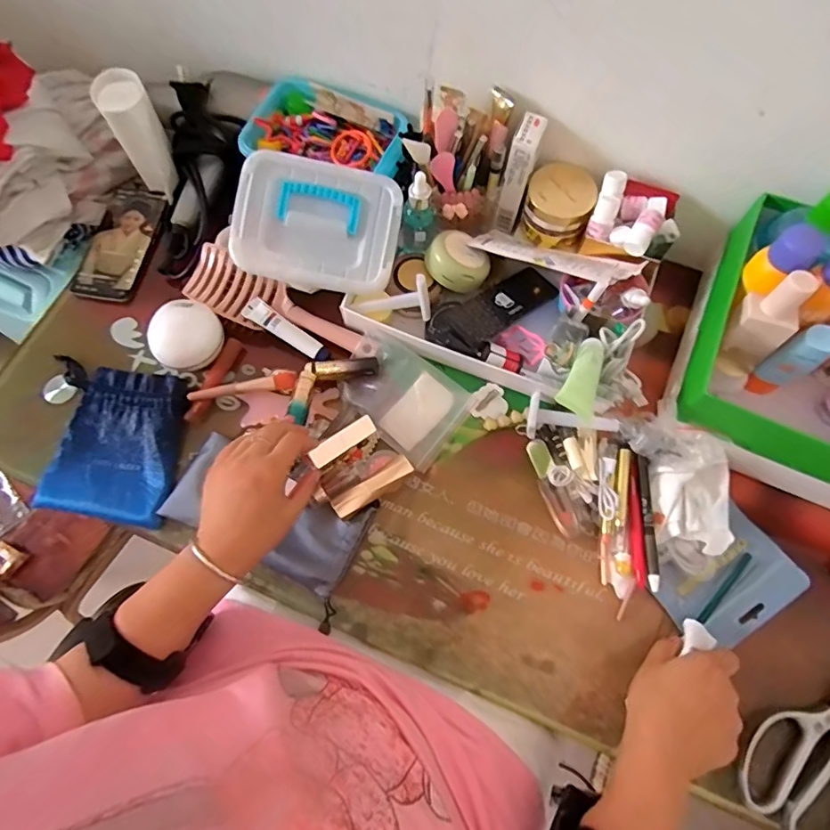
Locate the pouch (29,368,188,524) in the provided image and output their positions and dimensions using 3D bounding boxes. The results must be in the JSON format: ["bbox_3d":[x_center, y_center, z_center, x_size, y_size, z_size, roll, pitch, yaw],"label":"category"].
[{"bbox_3d":[-0.295,0.030,0.526,0.117,0.024,0.149,9,71,5],"label":"pouch"}]

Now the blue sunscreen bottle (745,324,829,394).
[{"bbox_3d":[0.364,-0.049,0.508,0.036,0.099,0.032,-31,73,-9],"label":"blue sunscreen bottle"}]

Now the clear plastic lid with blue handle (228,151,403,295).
[{"bbox_3d":[-0.102,-0.199,0.543,0.164,0.014,0.120,12,94,-5],"label":"clear plastic lid with blue handle"}]

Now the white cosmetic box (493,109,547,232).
[{"bbox_3d":[0.115,-0.263,0.574,0.029,0.119,0.046,16,72,7],"label":"white cosmetic box"}]

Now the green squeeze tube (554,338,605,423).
[{"bbox_3d":[0.153,-0.038,0.461,0.031,0.015,0.098,25,51,10],"label":"green squeeze tube"}]

